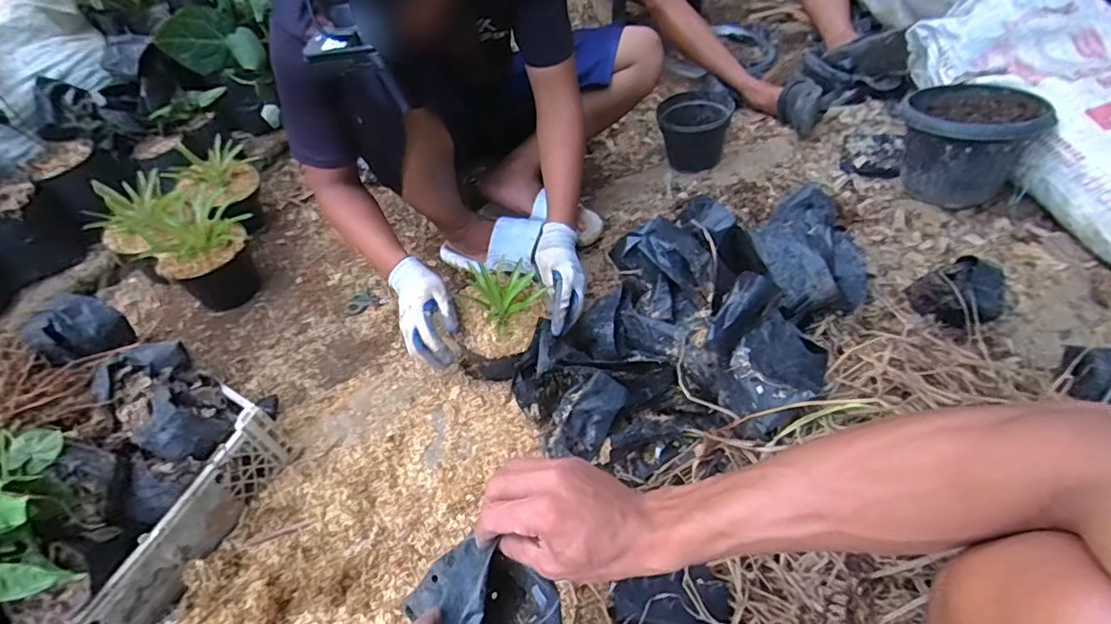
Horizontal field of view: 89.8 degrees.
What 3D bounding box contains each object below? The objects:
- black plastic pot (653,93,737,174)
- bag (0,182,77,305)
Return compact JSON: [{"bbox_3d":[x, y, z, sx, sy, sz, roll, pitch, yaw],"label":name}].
[{"bbox_3d":[0.327,-0.431,1.327,0.173,0.120,0.197,6,49,12],"label":"black plastic pot"},{"bbox_3d":[-1.104,-0.161,1.131,0.148,0.154,0.161,32,59,31],"label":"bag"}]

